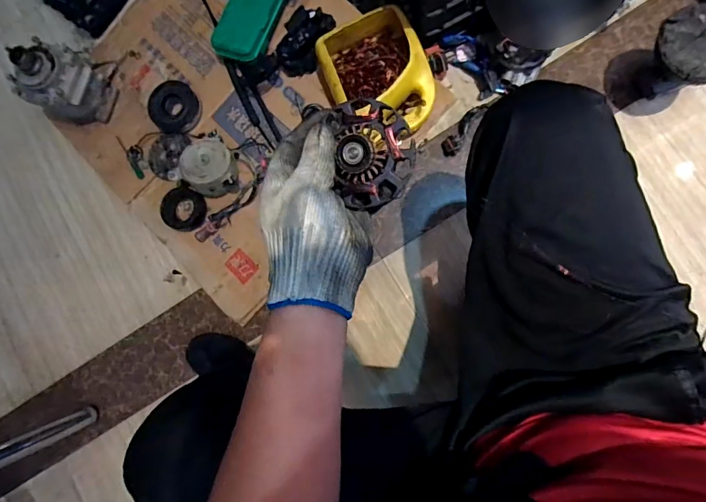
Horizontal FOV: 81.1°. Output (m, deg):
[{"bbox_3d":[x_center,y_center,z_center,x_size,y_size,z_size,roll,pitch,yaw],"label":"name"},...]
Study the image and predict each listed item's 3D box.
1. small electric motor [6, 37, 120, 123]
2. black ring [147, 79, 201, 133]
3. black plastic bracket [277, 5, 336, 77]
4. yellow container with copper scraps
[{"bbox_3d":[-0.642,-0.373,0.908,0.136,0.171,0.146,0,87,8],"label":"small electric motor"},{"bbox_3d":[-0.393,-0.315,0.915,0.106,0.029,0.122,-41,83,4],"label":"black ring"},{"bbox_3d":[-0.100,-0.426,0.843,0.094,0.065,0.127,27,91,9],"label":"black plastic bracket"},{"bbox_3d":[0.049,-0.330,0.809,0.184,0.101,0.231,-23,84,7],"label":"yellow container with copper scraps"}]

